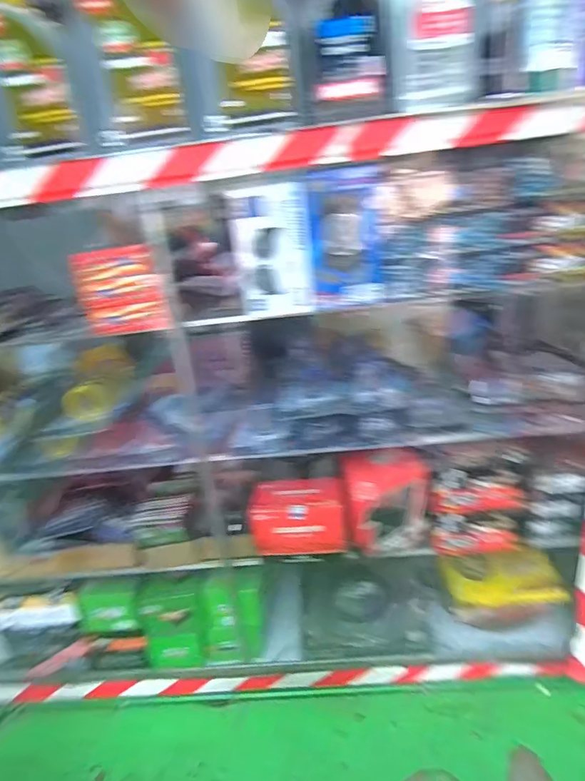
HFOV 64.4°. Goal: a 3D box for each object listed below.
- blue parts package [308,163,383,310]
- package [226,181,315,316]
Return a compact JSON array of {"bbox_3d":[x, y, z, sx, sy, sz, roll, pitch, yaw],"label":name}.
[{"bbox_3d":[0.075,-0.213,0.664,0.102,0.175,0.022,-6,20,4],"label":"blue parts package"},{"bbox_3d":[-0.028,-0.198,0.664,0.104,0.170,0.023,-5,20,9],"label":"package"}]

